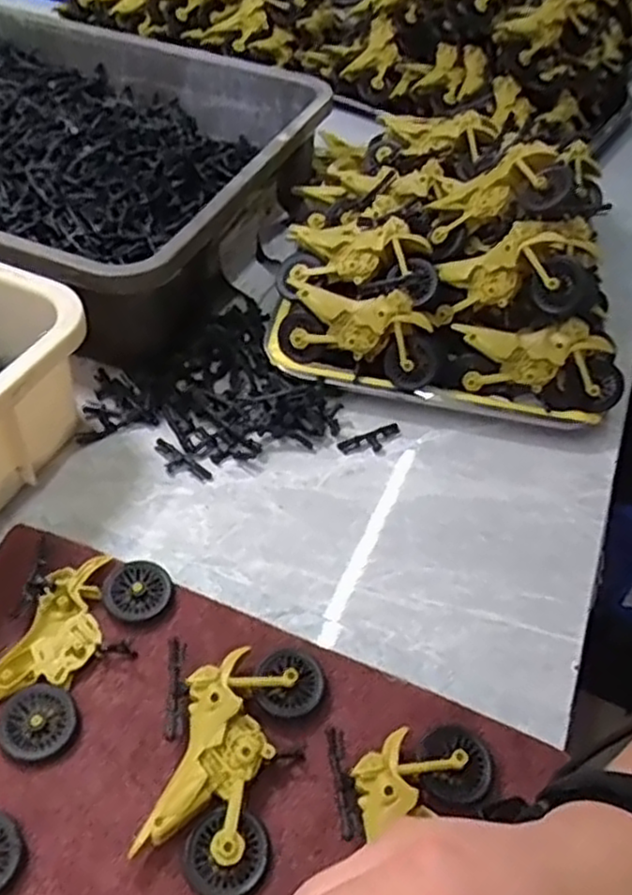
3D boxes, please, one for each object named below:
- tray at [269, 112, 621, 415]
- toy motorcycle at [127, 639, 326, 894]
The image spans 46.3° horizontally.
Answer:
[{"bbox_3d":[0.107,-0.168,0.601,0.260,0.138,0.284,9,48,4],"label":"tray"},{"bbox_3d":[-0.039,0.149,0.357,0.076,0.022,0.112,5,48,0],"label":"toy motorcycle"}]

